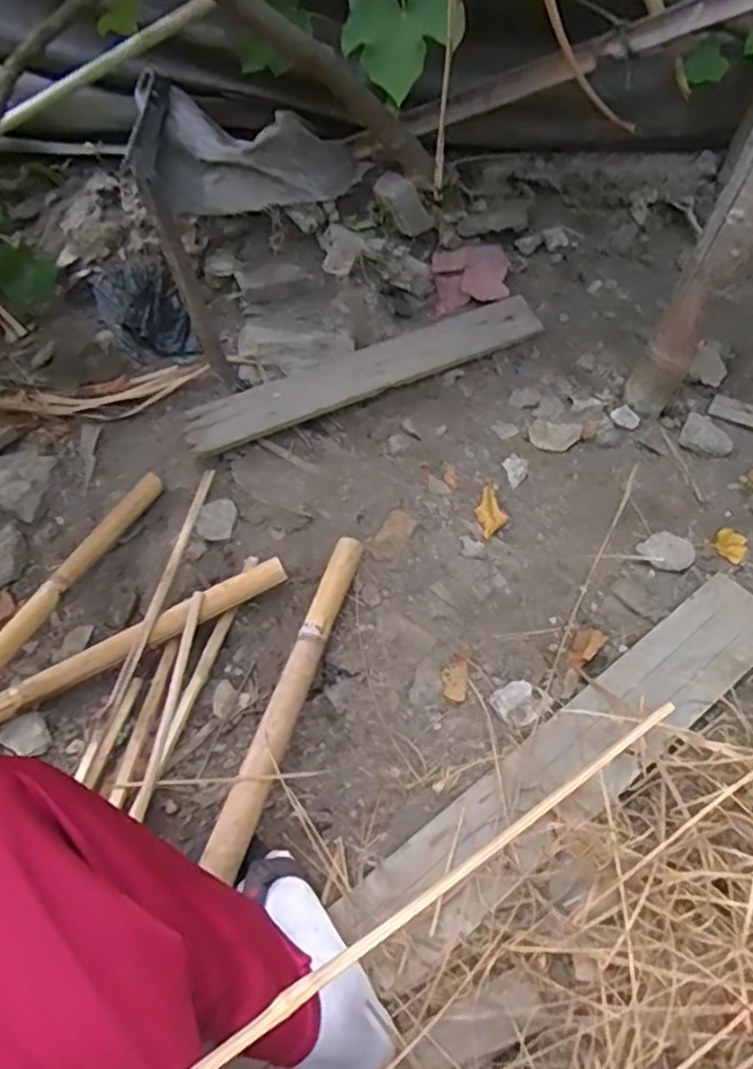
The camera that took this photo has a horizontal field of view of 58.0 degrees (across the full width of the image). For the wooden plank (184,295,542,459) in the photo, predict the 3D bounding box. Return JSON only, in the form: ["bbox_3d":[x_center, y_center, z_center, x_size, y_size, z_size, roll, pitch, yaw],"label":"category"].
[{"bbox_3d":[-0.019,-0.263,1.101,0.588,0.020,0.082,-21,81,-8],"label":"wooden plank"}]

